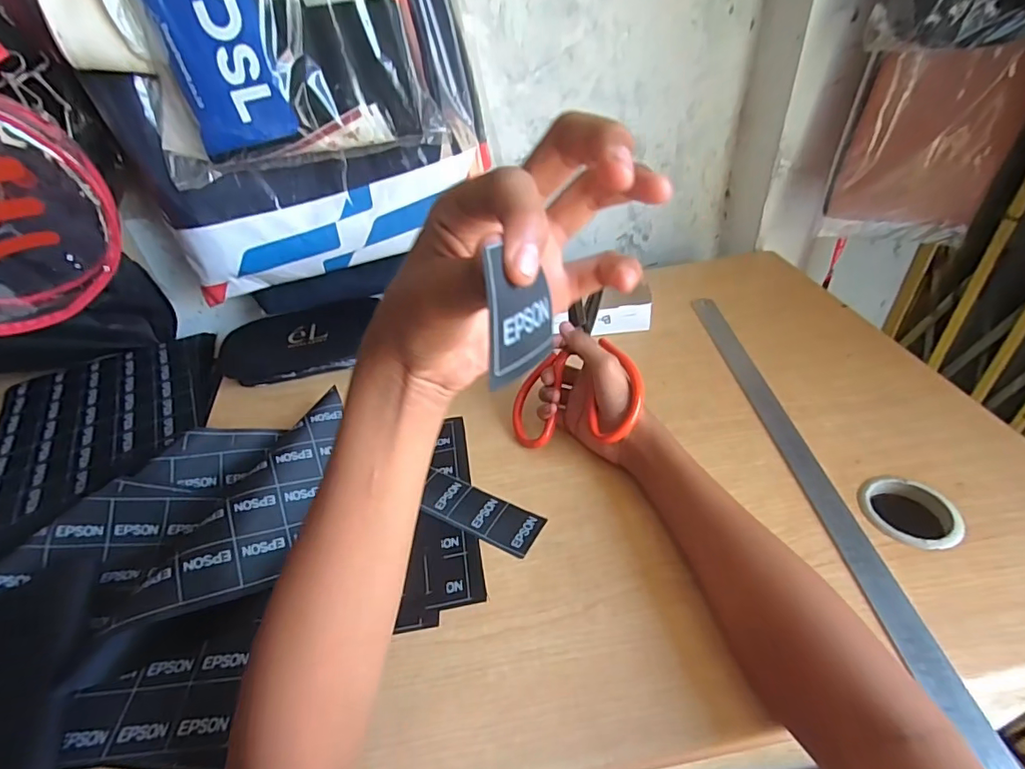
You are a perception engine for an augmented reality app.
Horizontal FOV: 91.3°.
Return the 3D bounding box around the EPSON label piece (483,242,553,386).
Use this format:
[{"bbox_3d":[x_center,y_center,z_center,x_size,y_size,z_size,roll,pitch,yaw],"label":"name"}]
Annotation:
[{"bbox_3d":[0.004,-0.024,0.168,0.004,0.042,0.040,11,26,29],"label":"EPSON label piece"}]

